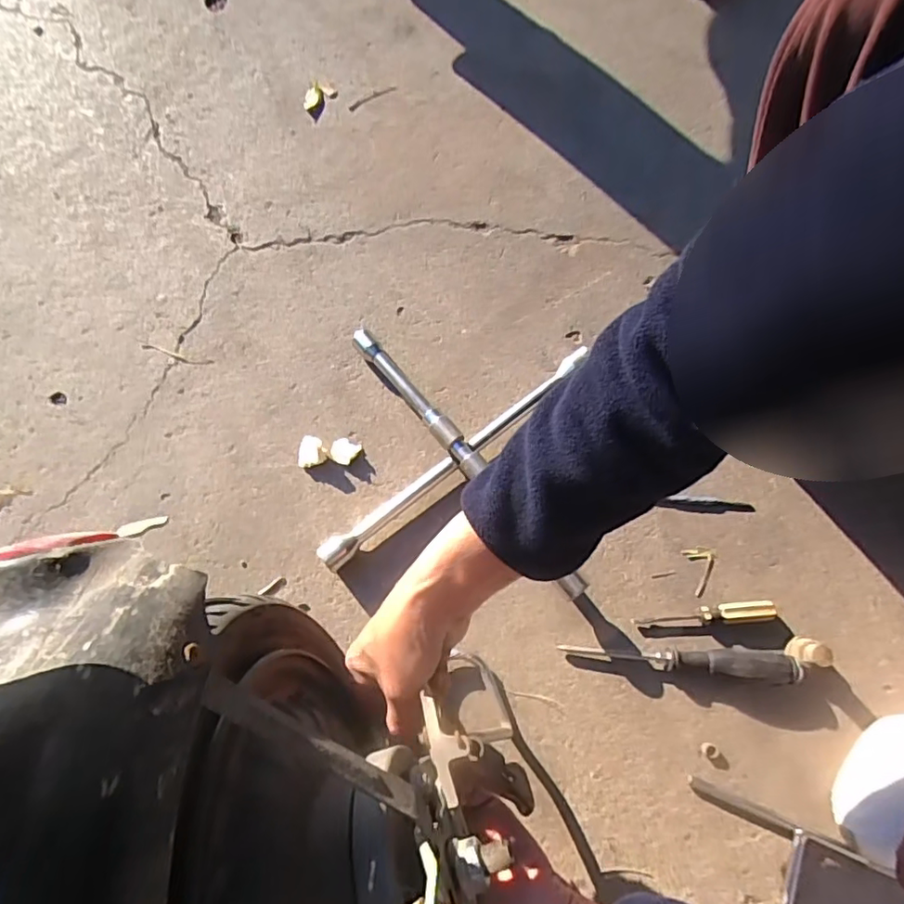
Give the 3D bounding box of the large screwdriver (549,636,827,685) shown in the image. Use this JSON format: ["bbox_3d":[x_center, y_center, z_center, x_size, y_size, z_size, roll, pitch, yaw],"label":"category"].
[{"bbox_3d":[0.212,0.177,0.495,0.223,0.038,0.036,3,78,0],"label":"large screwdriver"}]

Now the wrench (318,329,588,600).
[{"bbox_3d":[0.010,0.003,0.554,0.247,0.042,0.241,5,77,1],"label":"wrench"}]

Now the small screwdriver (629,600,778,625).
[{"bbox_3d":[0.230,0.150,0.519,0.123,0.014,0.018,-8,74,11],"label":"small screwdriver"}]

